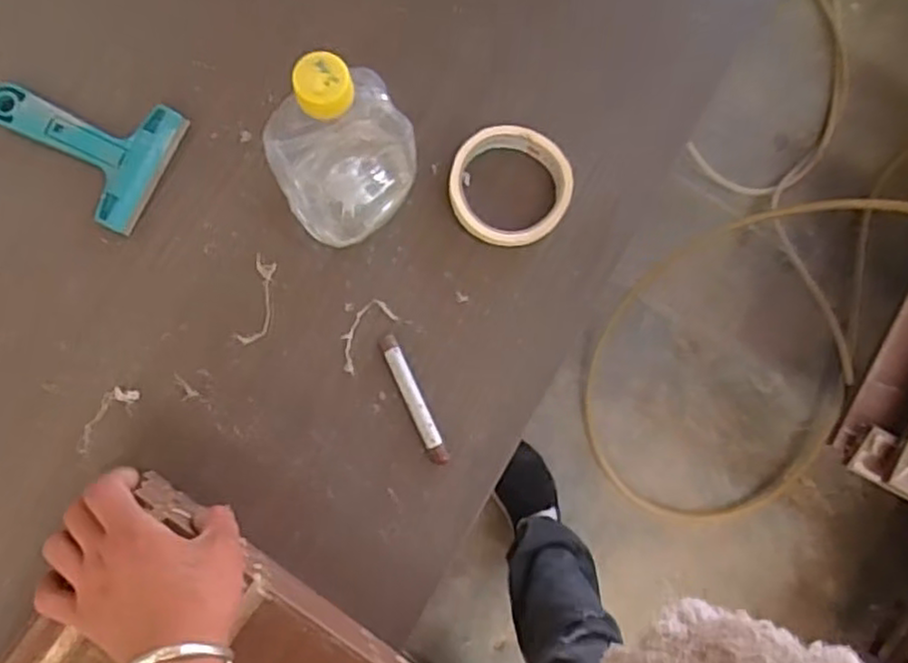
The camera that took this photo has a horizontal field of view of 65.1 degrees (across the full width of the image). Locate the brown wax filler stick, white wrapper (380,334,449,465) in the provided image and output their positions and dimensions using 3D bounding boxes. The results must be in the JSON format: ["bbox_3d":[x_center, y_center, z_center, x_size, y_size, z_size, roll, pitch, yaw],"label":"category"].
[{"bbox_3d":[-0.031,0.052,0.544,0.015,0.014,0.106,-24,88,-6],"label":"brown wax filler stick, white wrapper"}]

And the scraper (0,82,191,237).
[{"bbox_3d":[-0.290,-0.148,0.548,0.140,0.011,0.101,25,84,-2],"label":"scraper"}]

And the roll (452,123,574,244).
[{"bbox_3d":[0.044,-0.112,0.559,0.094,0.024,0.091,0,85,-5],"label":"roll"}]

